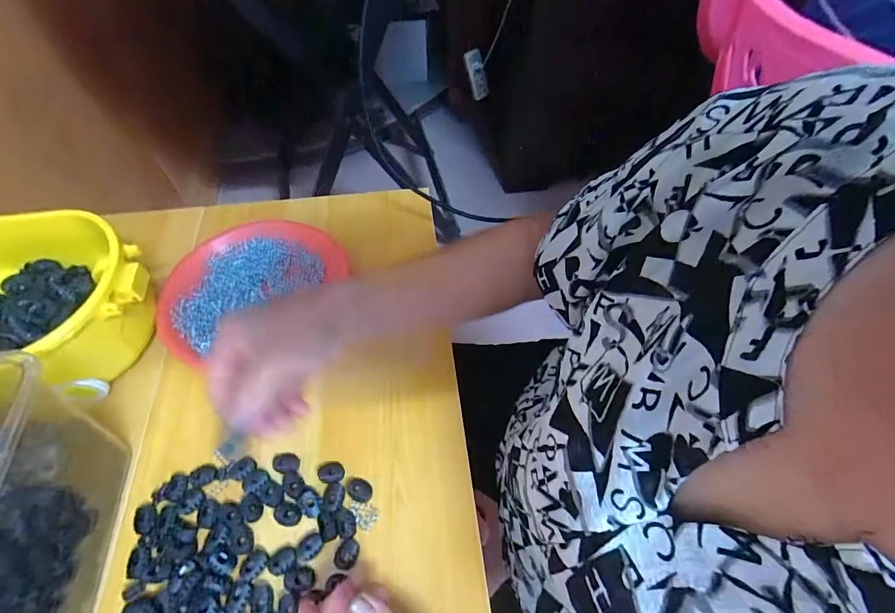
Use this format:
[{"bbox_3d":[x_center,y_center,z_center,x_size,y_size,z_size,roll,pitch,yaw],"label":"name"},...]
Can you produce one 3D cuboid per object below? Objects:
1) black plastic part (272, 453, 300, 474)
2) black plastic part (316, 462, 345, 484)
[{"bbox_3d":[-0.143,0.140,0.373,0.022,0.005,0.017,0,59,-1],"label":"black plastic part"},{"bbox_3d":[-0.102,0.146,0.368,0.022,0.004,0.017,-1,59,-1],"label":"black plastic part"}]

